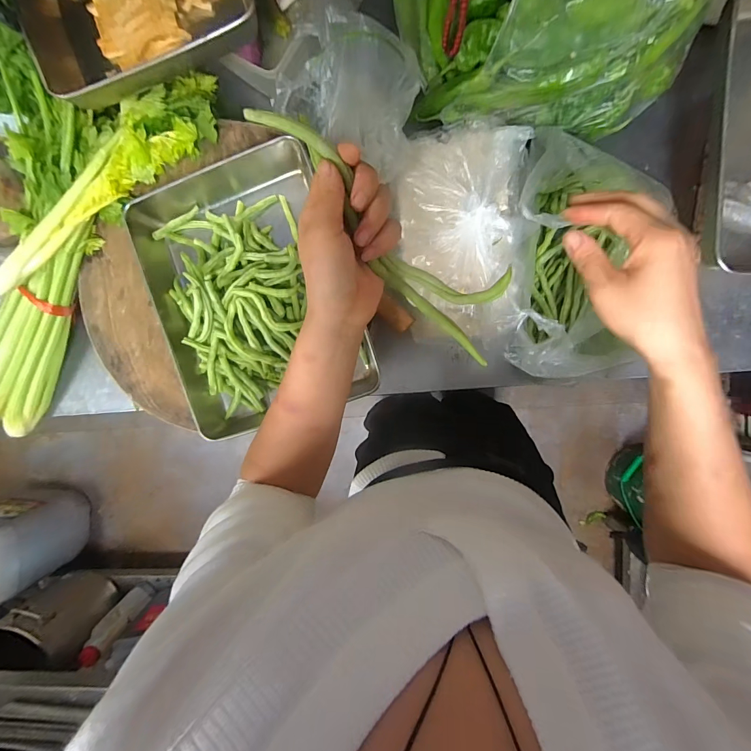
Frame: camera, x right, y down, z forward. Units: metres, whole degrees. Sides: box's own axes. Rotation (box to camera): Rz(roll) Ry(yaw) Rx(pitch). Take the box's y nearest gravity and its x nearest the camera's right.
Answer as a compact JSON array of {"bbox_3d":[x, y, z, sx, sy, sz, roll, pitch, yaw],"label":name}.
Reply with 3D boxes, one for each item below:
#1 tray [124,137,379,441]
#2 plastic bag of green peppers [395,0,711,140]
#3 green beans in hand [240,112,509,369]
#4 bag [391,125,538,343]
[{"bbox_3d":[-0.184,-0.120,0.542,0.278,0.084,0.376,-19,93,5],"label":"tray"},{"bbox_3d":[0.212,-0.434,0.450,0.377,0.155,0.195,5,95,4],"label":"plastic bag of green peppers"},{"bbox_3d":[0.025,-0.116,0.302,0.071,0.037,0.273,-44,109,6],"label":"green beans in hand"},{"bbox_3d":[0.123,-0.193,0.540,0.187,0.088,0.281,0,95,4],"label":"bag"}]

